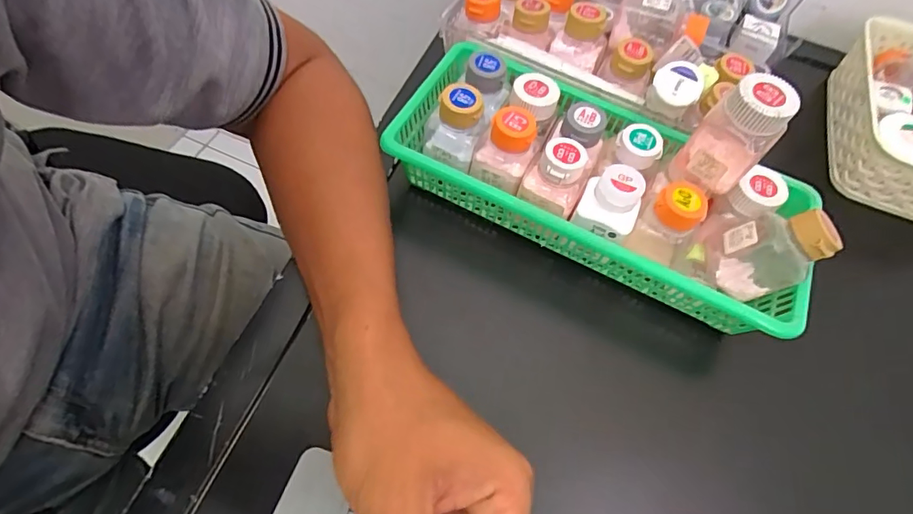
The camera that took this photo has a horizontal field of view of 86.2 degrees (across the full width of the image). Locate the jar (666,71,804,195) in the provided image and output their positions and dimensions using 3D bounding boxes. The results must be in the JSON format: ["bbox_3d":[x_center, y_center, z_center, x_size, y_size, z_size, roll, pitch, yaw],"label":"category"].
[{"bbox_3d":[0.175,-0.076,0.308,0.042,0.073,0.036,34,64,11],"label":"jar"}]

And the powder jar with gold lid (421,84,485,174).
[{"bbox_3d":[-0.003,-0.097,0.361,0.040,0.051,0.032,21,62,4],"label":"powder jar with gold lid"}]

